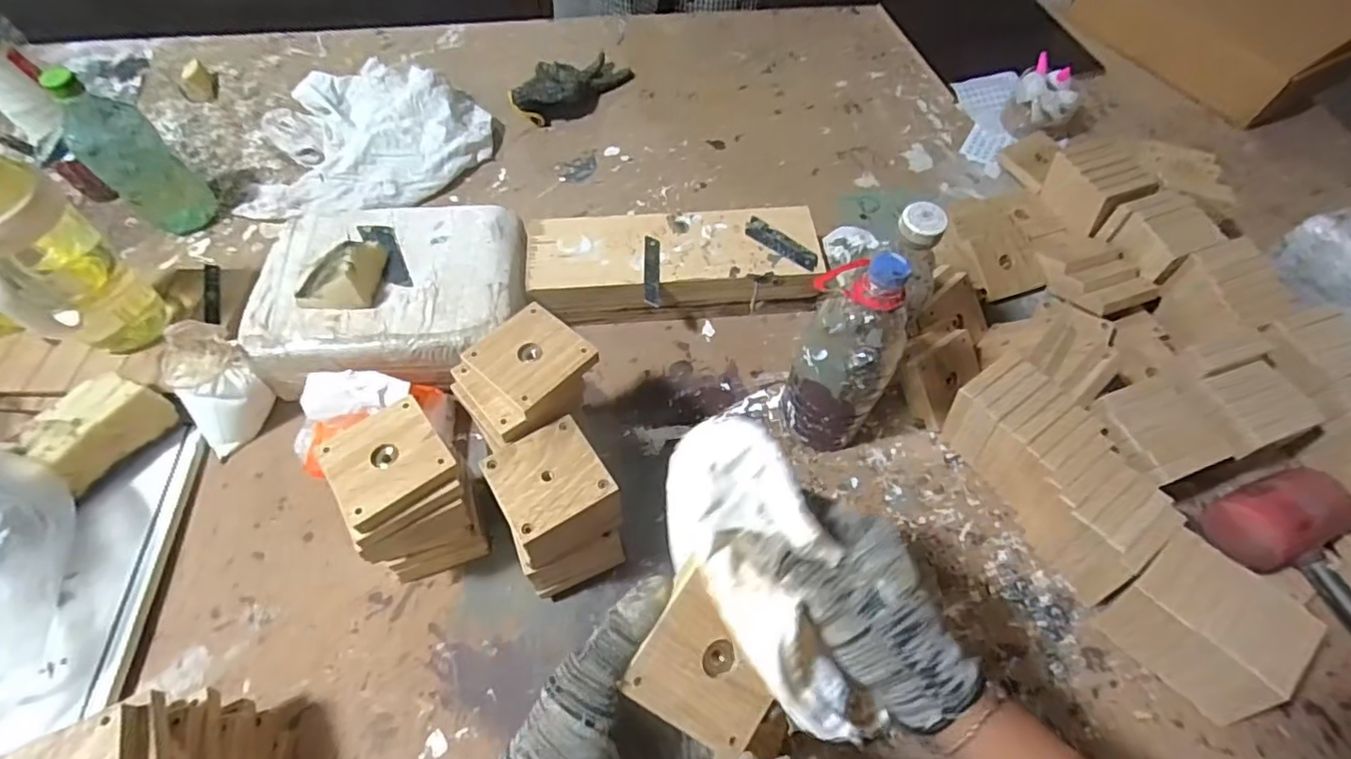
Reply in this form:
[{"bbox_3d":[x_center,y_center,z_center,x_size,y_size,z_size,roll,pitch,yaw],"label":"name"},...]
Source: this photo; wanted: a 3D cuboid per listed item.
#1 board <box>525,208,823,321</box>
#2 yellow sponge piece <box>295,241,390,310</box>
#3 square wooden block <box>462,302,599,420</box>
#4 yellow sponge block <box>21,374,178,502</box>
[{"bbox_3d":[0.000,-0.136,0.719,0.333,0.064,0.122,-3,58,-3],"label":"board"},{"bbox_3d":[-0.336,-0.115,0.606,0.067,0.039,0.086,8,58,4],"label":"yellow sponge piece"},{"bbox_3d":[-0.120,-0.019,0.500,0.081,0.009,0.079,37,65,20],"label":"square wooden block"},{"bbox_3d":[-0.553,0.046,0.574,0.070,0.055,0.102,25,61,14],"label":"yellow sponge block"}]

